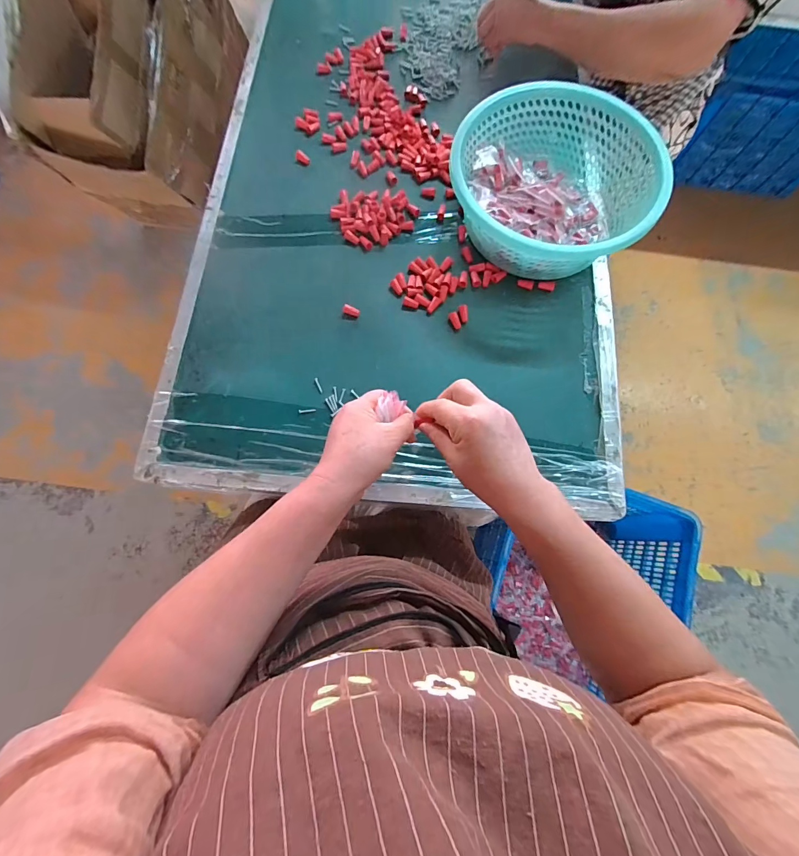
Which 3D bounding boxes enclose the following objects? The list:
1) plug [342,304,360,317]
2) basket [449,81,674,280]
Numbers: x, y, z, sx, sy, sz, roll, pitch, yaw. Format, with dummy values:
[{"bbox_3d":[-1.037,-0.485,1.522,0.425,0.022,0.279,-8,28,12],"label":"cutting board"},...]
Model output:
[{"bbox_3d":[-0.067,-0.162,0.532,0.024,0.009,0.011,20,75,4],"label":"plug"},{"bbox_3d":[0.204,-0.334,0.540,0.266,0.110,0.242,9,74,1],"label":"basket"}]

